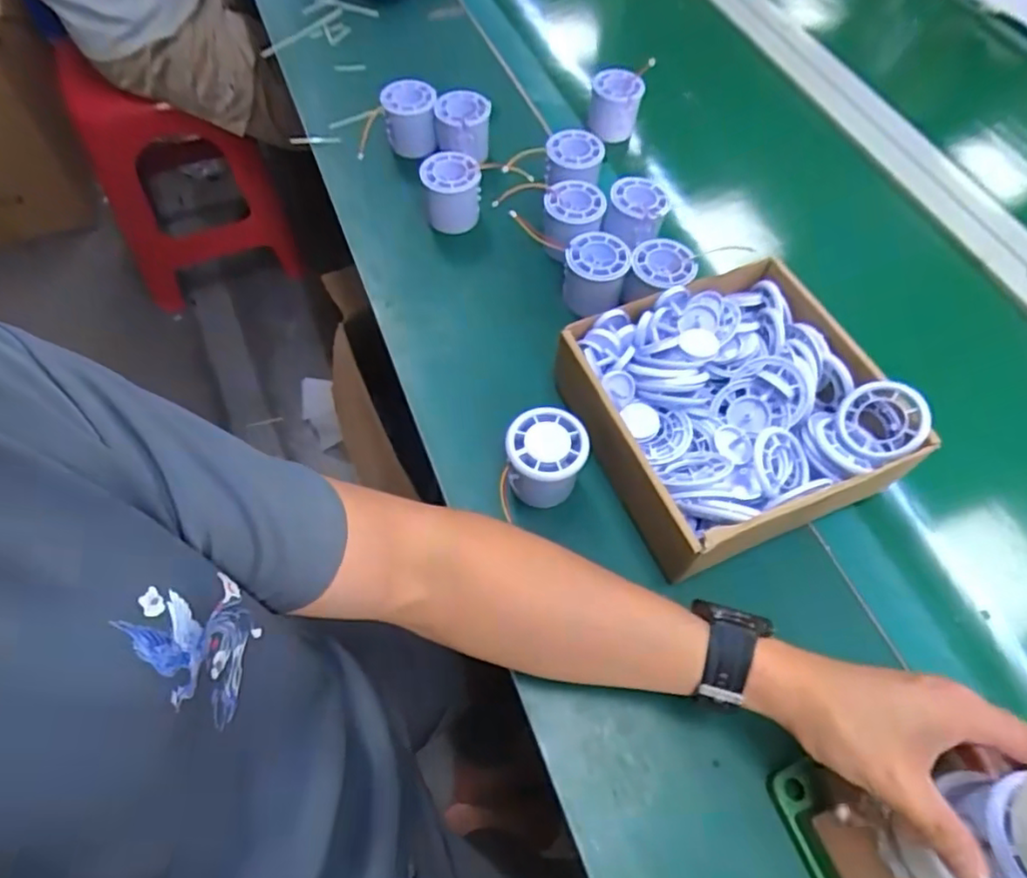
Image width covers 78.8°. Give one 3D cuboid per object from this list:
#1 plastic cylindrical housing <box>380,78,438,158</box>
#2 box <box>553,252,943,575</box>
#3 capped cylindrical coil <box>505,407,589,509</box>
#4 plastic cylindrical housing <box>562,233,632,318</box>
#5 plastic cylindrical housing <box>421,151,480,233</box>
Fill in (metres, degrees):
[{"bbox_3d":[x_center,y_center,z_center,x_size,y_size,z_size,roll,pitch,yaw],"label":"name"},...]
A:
[{"bbox_3d":[-0.111,-0.344,0.671,0.056,0.056,0.049,0,59,-4],"label":"plastic cylindrical housing"},{"bbox_3d":[0.161,-0.022,0.484,0.224,0.074,0.200,-21,63,-15],"label":"box"},{"bbox_3d":[0.021,0.019,0.464,0.056,0.062,0.059,2,59,-3],"label":"capped cylindrical coil"},{"bbox_3d":[0.072,-0.147,0.561,0.052,0.055,0.050,2,59,-3],"label":"plastic cylindrical housing"},{"bbox_3d":[-0.062,-0.242,0.615,0.053,0.065,0.052,2,59,-3],"label":"plastic cylindrical housing"}]

